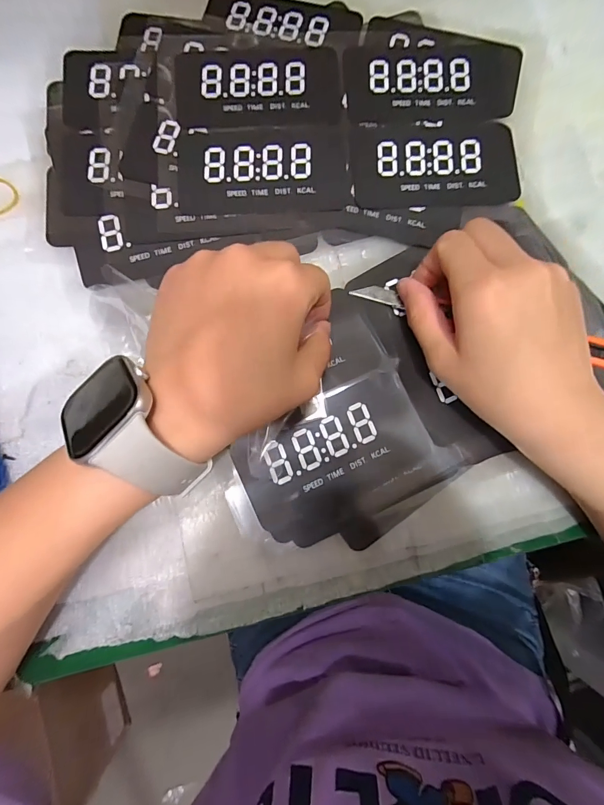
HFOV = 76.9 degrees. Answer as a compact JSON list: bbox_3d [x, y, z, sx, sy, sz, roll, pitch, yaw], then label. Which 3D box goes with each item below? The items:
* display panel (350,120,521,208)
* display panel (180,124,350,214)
[{"bbox_3d":[0.090,-0.162,0.256,0.110,0.004,0.061,-4,83,-3],"label":"display panel"},{"bbox_3d":[-0.025,-0.155,0.251,0.113,0.004,0.059,-4,83,-3],"label":"display panel"}]

